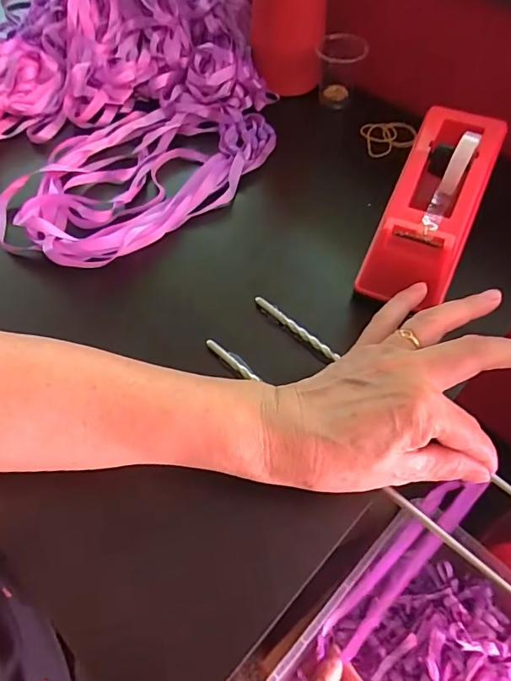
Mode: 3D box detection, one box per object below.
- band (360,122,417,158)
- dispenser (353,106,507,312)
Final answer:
[{"bbox_3d":[0.127,-0.193,0.448,0.049,0.008,0.043,-5,66,2],"label":"band"},{"bbox_3d":[0.127,-0.096,0.347,0.062,0.076,0.156,21,60,14],"label":"dispenser"}]

